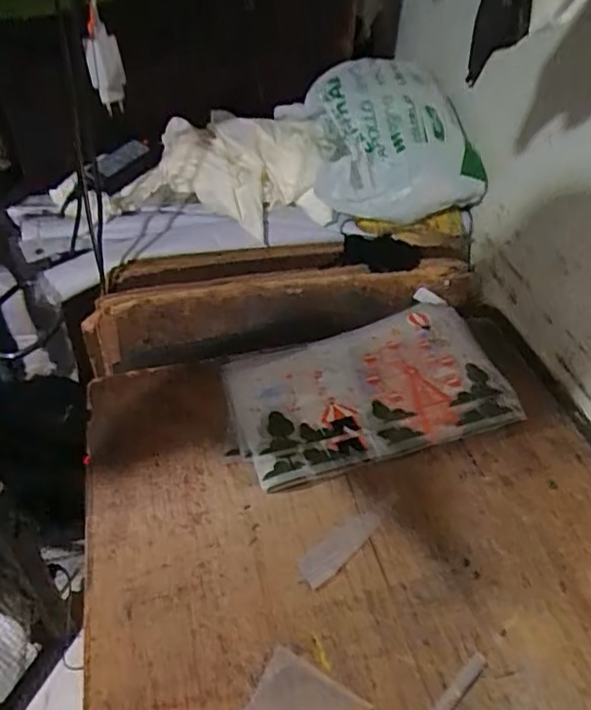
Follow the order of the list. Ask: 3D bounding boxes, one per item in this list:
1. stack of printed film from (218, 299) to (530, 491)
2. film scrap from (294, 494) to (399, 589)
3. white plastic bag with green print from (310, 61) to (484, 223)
[{"bbox_3d":[0.092,0.040,0.808,0.373,0.013,0.246,-13,45,-16],"label":"stack of printed film"},{"bbox_3d":[0.059,0.193,0.637,0.139,0.004,0.035,-32,53,-31],"label":"film scrap"},{"bbox_3d":[0.143,-0.357,0.974,0.280,0.169,0.272,-5,43,-9],"label":"white plastic bag with green print"}]

